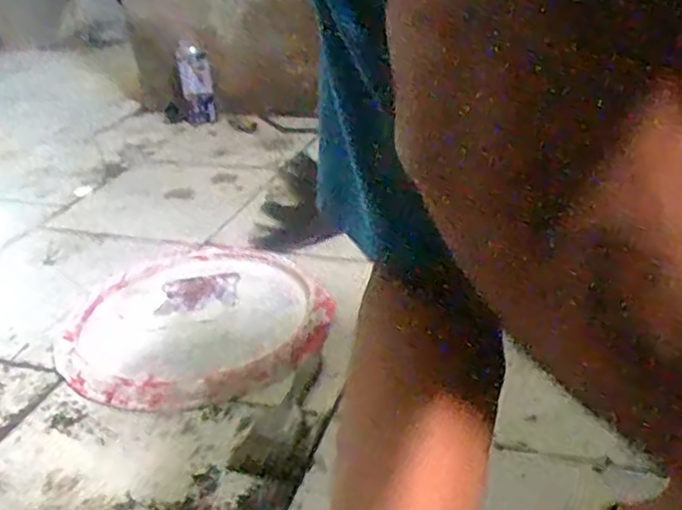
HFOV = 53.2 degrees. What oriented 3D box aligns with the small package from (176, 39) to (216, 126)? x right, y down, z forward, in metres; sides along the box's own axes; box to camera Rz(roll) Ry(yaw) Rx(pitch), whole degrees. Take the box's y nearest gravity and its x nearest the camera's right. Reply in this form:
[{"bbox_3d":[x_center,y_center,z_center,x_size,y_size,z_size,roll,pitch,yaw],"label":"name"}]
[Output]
[{"bbox_3d":[-0.322,-0.382,1.509,0.065,0.196,0.031,-12,-3,-11],"label":"small package"}]

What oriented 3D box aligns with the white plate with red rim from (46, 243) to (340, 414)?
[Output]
[{"bbox_3d":[-0.164,0.066,0.816,0.306,0.022,0.328,1,30,12],"label":"white plate with red rim"}]

